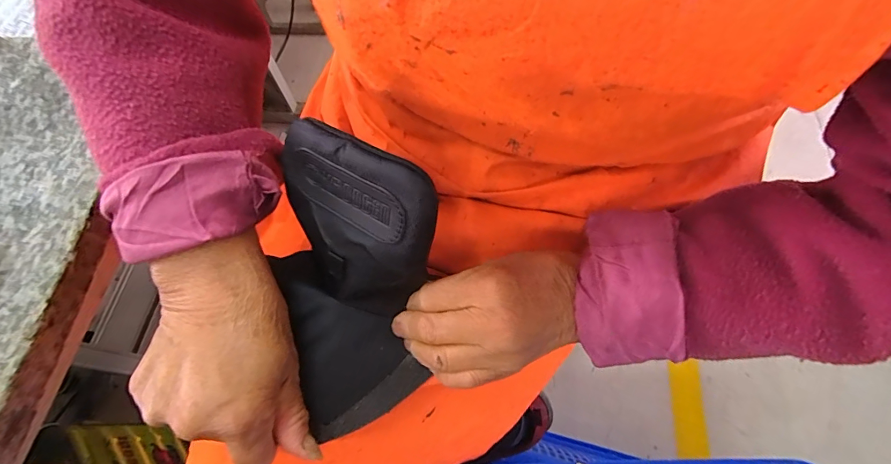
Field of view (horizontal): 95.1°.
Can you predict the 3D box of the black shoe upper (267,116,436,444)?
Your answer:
[{"bbox_3d":[-0.060,0.028,0.237,0.100,0.172,0.057,14,28,8],"label":"black shoe upper"}]

